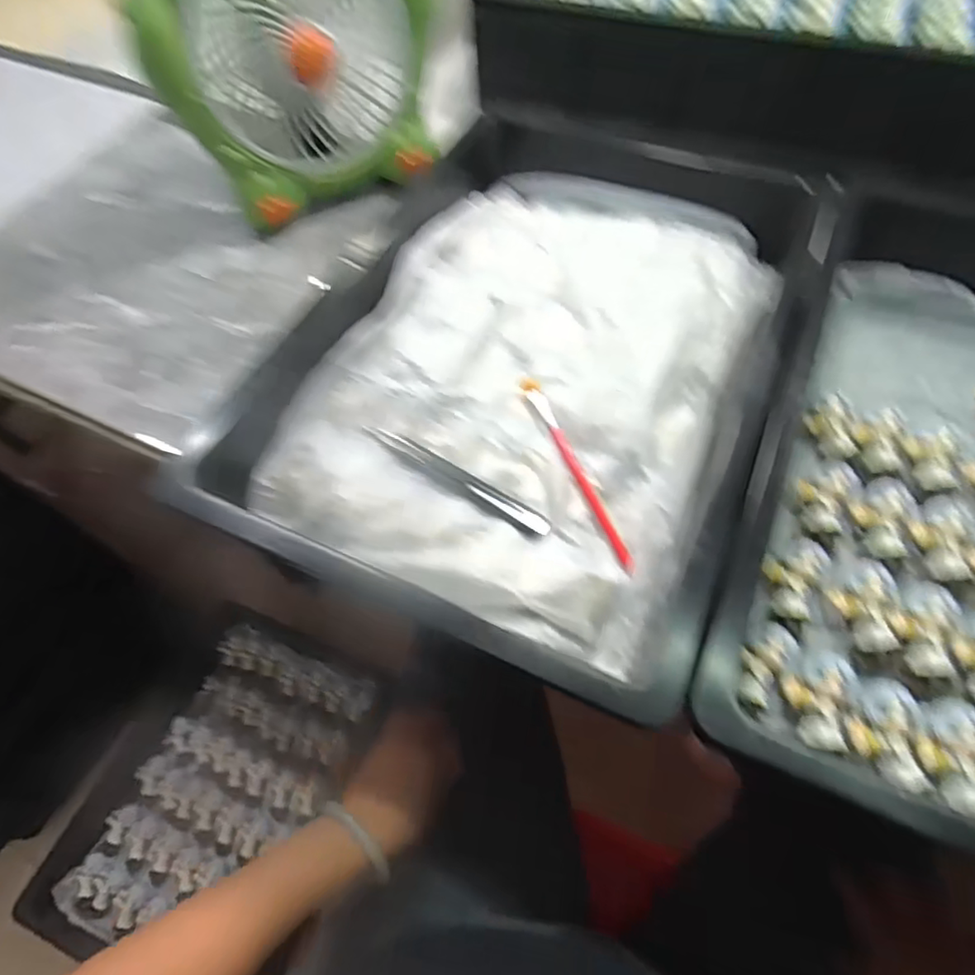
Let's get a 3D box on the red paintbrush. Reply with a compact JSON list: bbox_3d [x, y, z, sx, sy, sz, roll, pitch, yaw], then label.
[{"bbox_3d":[0.059,-0.012,0.412,0.013,0.013,0.159,-21,61,-9],"label":"red paintbrush"}]

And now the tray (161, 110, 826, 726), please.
[{"bbox_3d":[0.036,-0.124,0.455,0.323,0.077,0.486,18,62,13],"label":"tray"}]

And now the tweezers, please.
[{"bbox_3d":[-0.020,-0.008,0.420,0.145,0.009,0.014,30,65,18],"label":"tweezers"}]

